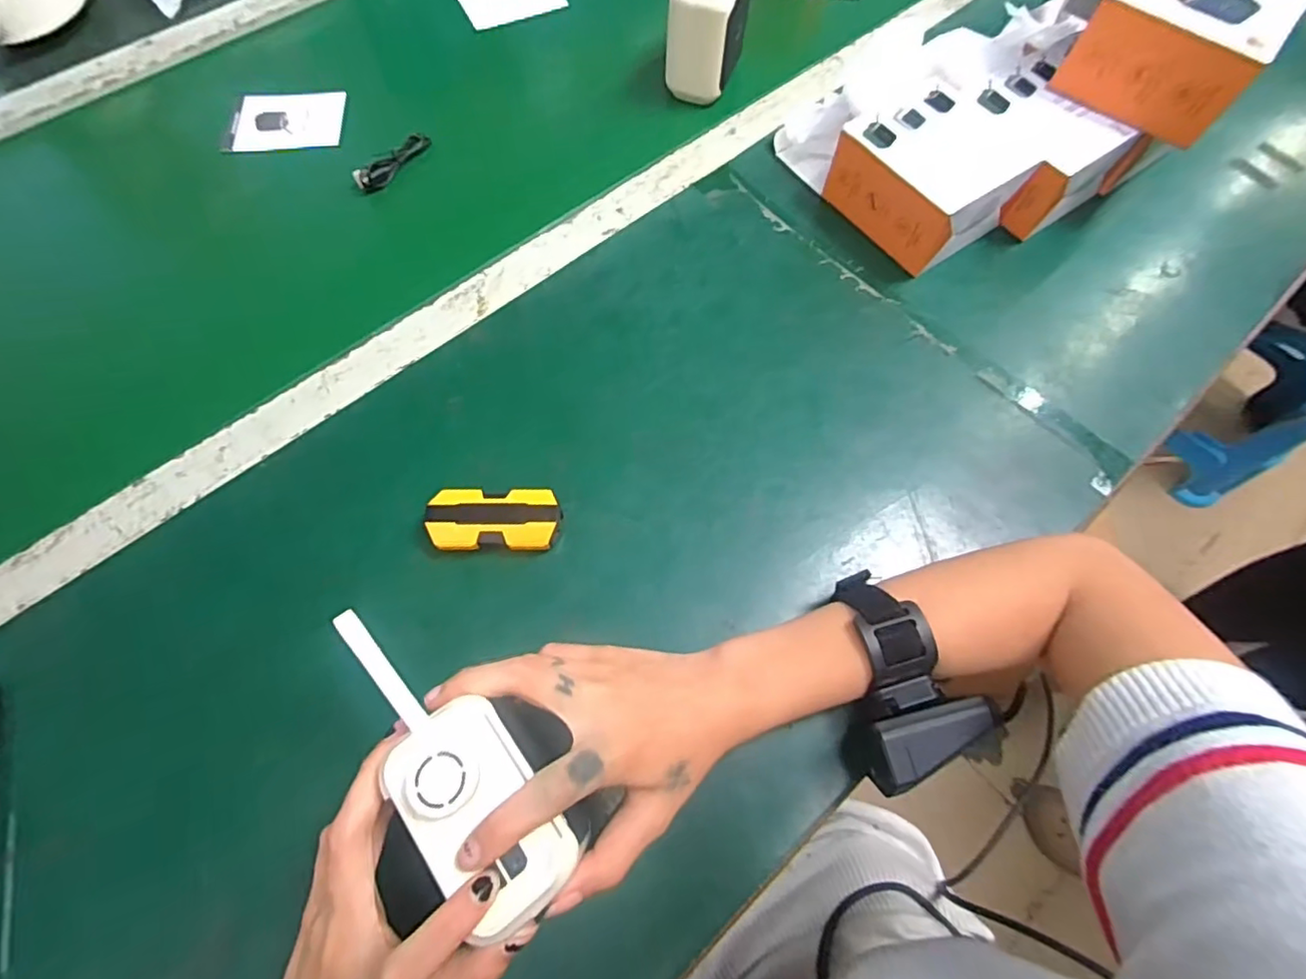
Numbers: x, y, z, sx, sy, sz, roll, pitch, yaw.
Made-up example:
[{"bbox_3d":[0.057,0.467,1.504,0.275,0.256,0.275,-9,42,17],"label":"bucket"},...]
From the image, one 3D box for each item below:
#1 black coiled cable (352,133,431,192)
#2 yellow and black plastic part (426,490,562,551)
[{"bbox_3d":[-0.221,-0.281,0.498,0.013,0.016,0.077,32,70,11],"label":"black coiled cable"},{"bbox_3d":[-0.098,0.019,0.365,0.078,0.018,0.039,-1,67,-2],"label":"yellow and black plastic part"}]

